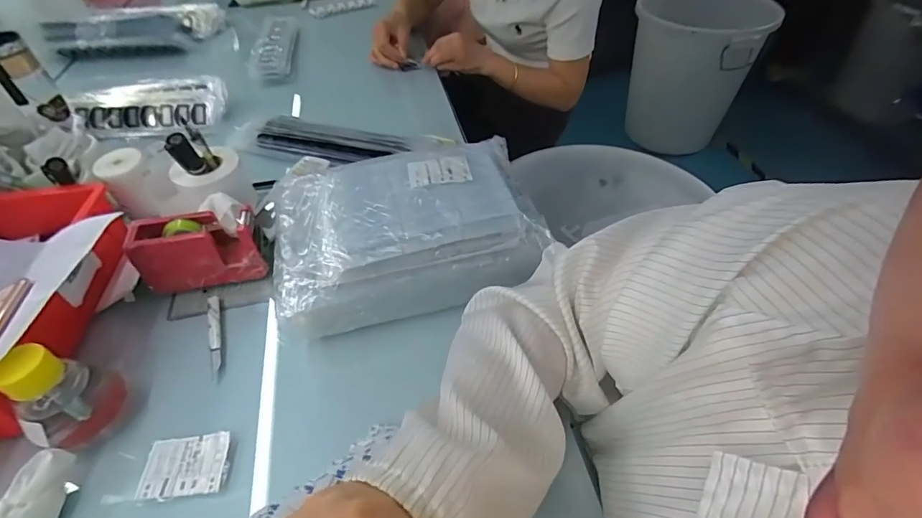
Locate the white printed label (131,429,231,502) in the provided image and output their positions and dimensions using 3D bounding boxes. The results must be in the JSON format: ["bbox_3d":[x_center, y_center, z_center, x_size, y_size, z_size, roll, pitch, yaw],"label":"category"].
[{"bbox_3d":[-0.243,0.183,0.399,0.072,0.005,0.050,-5,47,-2],"label":"white printed label"}]

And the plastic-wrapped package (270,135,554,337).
[{"bbox_3d":[-0.062,-0.038,0.517,0.292,0.091,0.195,-14,48,-10],"label":"plastic-wrapped package"}]

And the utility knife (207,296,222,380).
[{"bbox_3d":[-0.269,0.079,0.491,0.014,0.011,0.103,-17,48,-13],"label":"utility knife"}]

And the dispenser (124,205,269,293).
[{"bbox_3d":[-0.298,-0.011,0.519,0.127,0.078,0.043,-10,47,-6],"label":"dispenser"}]

